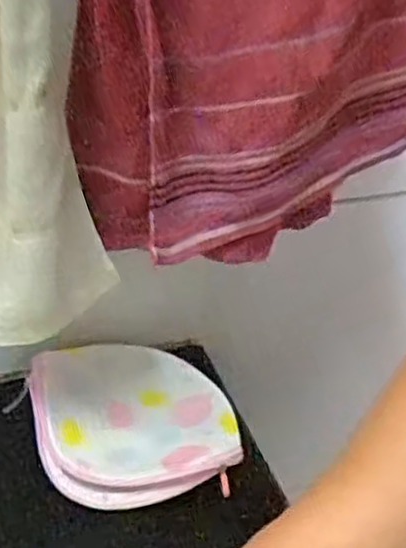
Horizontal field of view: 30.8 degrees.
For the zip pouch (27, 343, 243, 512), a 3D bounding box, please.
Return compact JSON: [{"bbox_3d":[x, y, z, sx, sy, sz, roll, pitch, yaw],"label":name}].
[{"bbox_3d":[-0.063,0.133,0.682,0.180,0.046,0.179,-8,35,-15],"label":"zip pouch"}]

